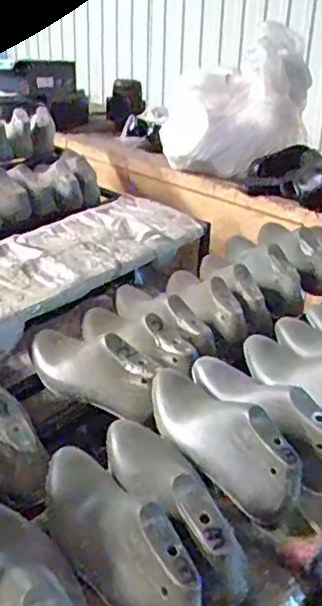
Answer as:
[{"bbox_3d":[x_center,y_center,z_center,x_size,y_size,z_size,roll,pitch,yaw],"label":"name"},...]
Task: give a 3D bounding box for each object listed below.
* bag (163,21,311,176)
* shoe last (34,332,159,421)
[{"bbox_3d":[0.221,-0.600,1.759,0.414,0.326,0.255,7,29,9],"label":"bag"},{"bbox_3d":[-0.099,0.083,0.838,0.089,0.082,0.248,-19,35,-34],"label":"shoe last"}]

